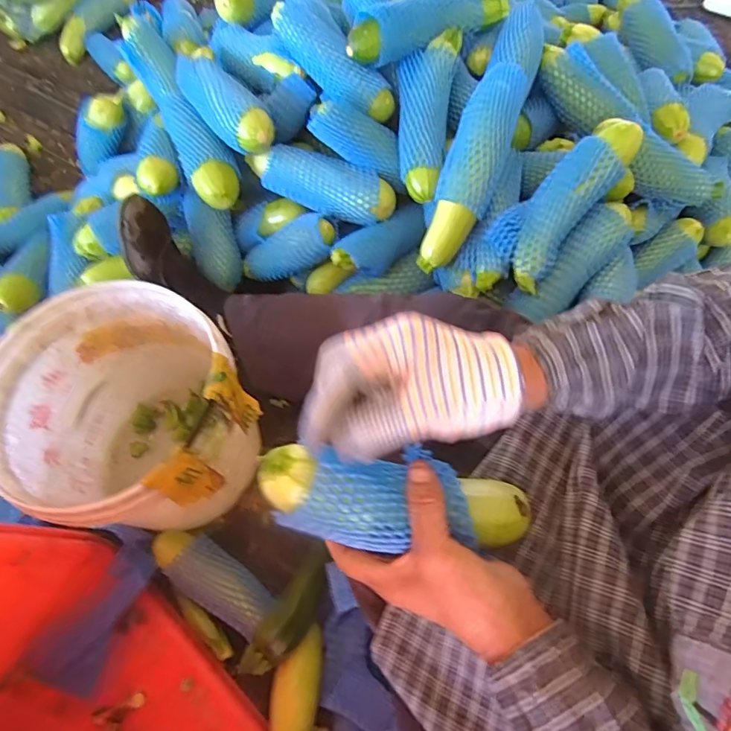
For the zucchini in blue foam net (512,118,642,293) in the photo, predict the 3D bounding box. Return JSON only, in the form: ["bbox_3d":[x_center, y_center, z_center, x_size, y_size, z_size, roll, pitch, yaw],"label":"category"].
[{"bbox_3d":[0.236,-0.192,0.594,0.063,0.047,0.206,37,102,19],"label":"zucchini in blue foam net"}]

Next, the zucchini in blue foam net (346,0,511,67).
[{"bbox_3d":[0.071,-0.448,0.645,0.210,0.055,0.052,-27,65,-11],"label":"zucchini in blue foam net"}]

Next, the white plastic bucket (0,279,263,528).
[{"bbox_3d":[-0.264,0.077,0.616,0.261,0.243,0.247,-1,63,2],"label":"white plastic bucket"}]

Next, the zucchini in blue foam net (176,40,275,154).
[{"bbox_3d":[-0.198,-0.365,0.701,0.078,0.065,0.214,-33,66,-13],"label":"zucchini in blue foam net"}]

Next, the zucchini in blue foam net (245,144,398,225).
[{"bbox_3d":[-0.063,-0.251,0.689,0.217,0.049,0.060,20,66,12],"label":"zucchini in blue foam net"}]

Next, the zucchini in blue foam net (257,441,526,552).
[{"bbox_3d":[0.025,0.094,0.363,0.196,0.054,0.069,11,62,-17],"label":"zucchini in blue foam net"}]

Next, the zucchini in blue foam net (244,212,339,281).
[{"bbox_3d":[-0.117,-0.164,0.724,0.177,0.049,0.065,-16,56,37],"label":"zucchini in blue foam net"}]

